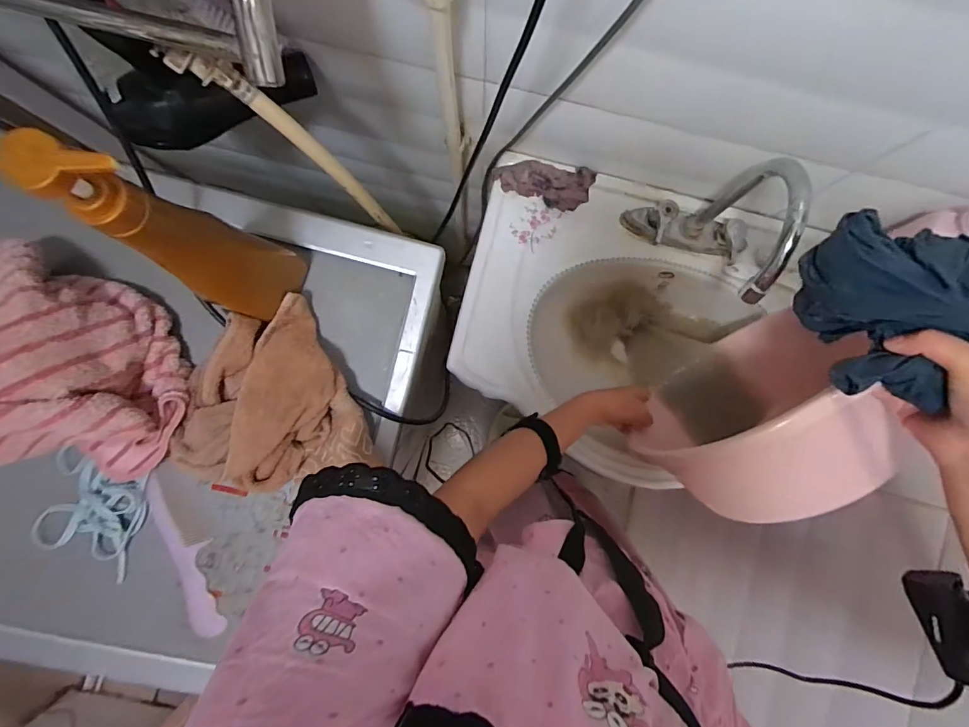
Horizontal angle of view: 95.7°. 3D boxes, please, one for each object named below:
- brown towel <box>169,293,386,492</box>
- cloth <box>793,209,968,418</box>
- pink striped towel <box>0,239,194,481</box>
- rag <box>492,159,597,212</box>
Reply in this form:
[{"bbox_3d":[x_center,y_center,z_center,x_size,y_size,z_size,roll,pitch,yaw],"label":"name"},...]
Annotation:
[{"bbox_3d":[-0.237,0.052,0.472,0.184,0.070,0.201,-24,89,-2],"label":"brown towel"},{"bbox_3d":[0.336,-0.038,0.363,0.132,0.103,0.137,14,89,-1],"label":"cloth"},{"bbox_3d":[-0.403,-0.005,0.421,0.137,0.121,0.239,-27,90,-2],"label":"pink striped towel"},{"bbox_3d":[0.089,-0.263,0.649,0.144,0.036,0.058,4,89,-1],"label":"rag"}]

